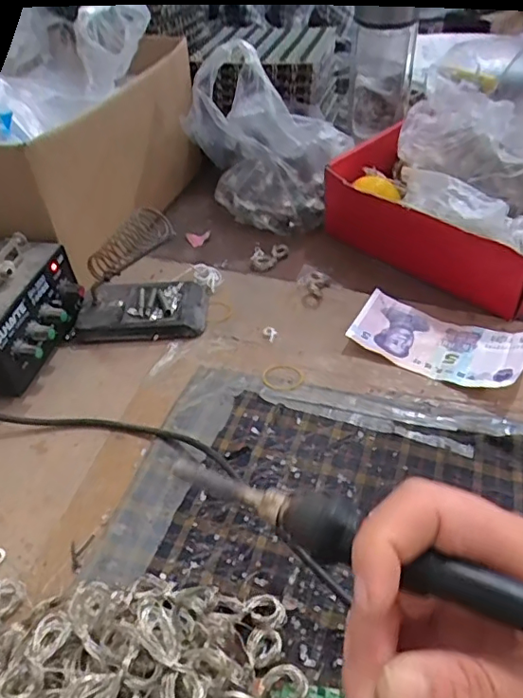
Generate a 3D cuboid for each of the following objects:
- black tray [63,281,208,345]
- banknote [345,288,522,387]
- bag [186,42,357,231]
[{"bbox_3d":[-0.105,-0.034,0.485,0.111,0.020,0.063,-3,44,3],"label":"black tray"},{"bbox_3d":[0.139,-0.008,0.437,0.127,0.019,0.065,18,49,23],"label":"banknote"},{"bbox_3d":[-0.002,-0.221,0.571,0.096,0.164,0.153,-28,48,-21],"label":"bag"}]

